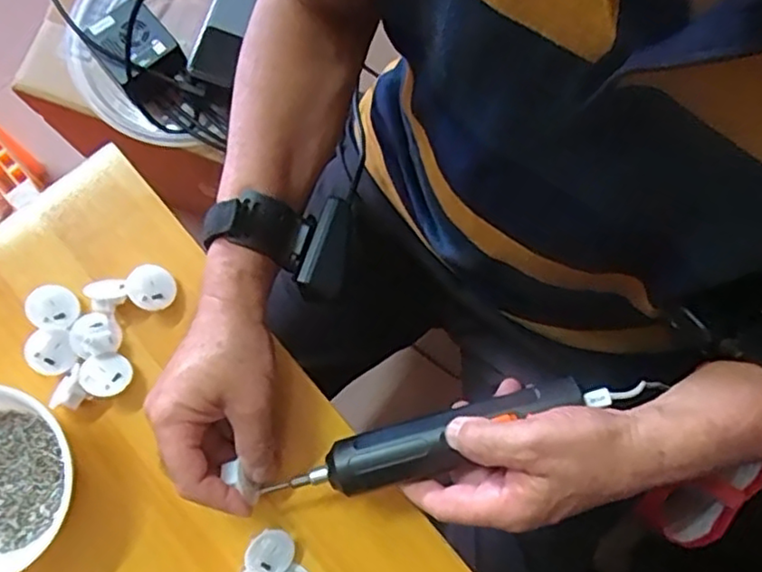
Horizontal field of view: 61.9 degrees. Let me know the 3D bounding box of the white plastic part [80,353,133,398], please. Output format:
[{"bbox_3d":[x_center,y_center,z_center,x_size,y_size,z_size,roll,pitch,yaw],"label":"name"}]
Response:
[{"bbox_3d":[-0.190,0.063,0.444,0.032,0.020,0.029,-5,79,-2],"label":"white plastic part"}]

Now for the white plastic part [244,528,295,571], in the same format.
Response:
[{"bbox_3d":[-0.076,0.181,0.430,0.031,0.014,0.032,12,84,-20],"label":"white plastic part"}]

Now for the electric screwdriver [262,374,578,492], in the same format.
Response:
[{"bbox_3d":[0.028,0.099,0.402,0.200,0.025,0.038,-21,80,1],"label":"electric screwdriver"}]

